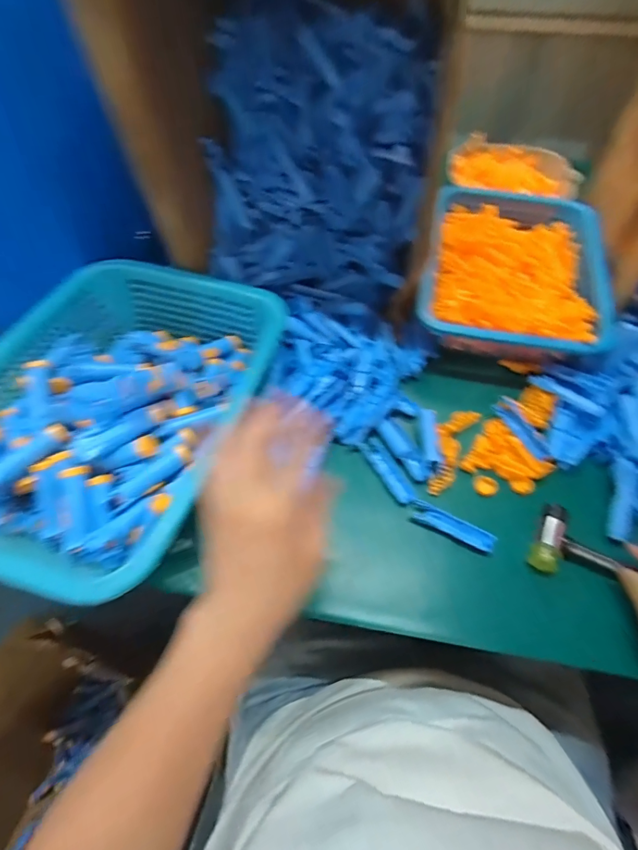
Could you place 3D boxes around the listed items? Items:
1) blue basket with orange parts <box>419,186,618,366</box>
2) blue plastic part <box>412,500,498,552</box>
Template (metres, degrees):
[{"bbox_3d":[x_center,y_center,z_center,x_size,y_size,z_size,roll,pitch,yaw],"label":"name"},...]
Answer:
[{"bbox_3d":[0.249,-0.196,0.547,0.216,0.069,0.276,12,56,8],"label":"blue basket with orange parts"},{"bbox_3d":[0.130,0.099,0.410,0.081,0.008,0.017,26,59,17],"label":"blue plastic part"}]

